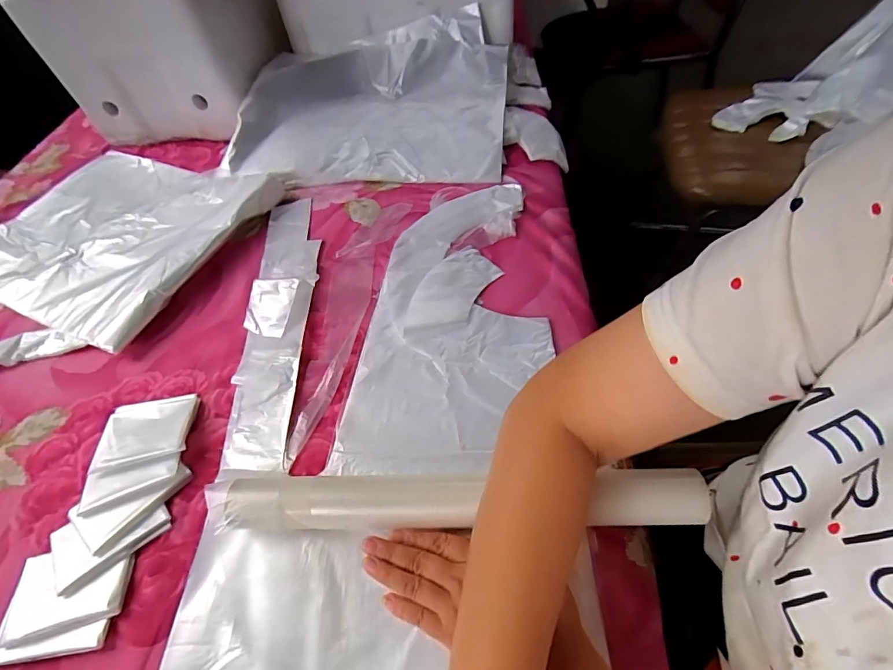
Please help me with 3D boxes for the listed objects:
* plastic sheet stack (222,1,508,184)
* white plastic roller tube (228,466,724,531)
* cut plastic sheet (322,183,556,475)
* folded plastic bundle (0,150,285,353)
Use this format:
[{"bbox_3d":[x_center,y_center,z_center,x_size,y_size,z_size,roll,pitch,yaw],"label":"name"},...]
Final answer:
[{"bbox_3d":[-0.112,-0.373,0.695,0.409,0.053,0.334,1,67,2],"label":"plastic sheet stack"},{"bbox_3d":[0.007,0.130,0.344,0.359,0.039,0.039,-3,52,6],"label":"white plastic roller tube"},{"bbox_3d":[0.015,-0.036,0.488,0.185,0.018,0.395,5,53,8],"label":"cut plastic sheet"},{"bbox_3d":[-0.469,-0.152,0.618,0.396,0.045,0.306,18,56,18],"label":"folded plastic bundle"}]

